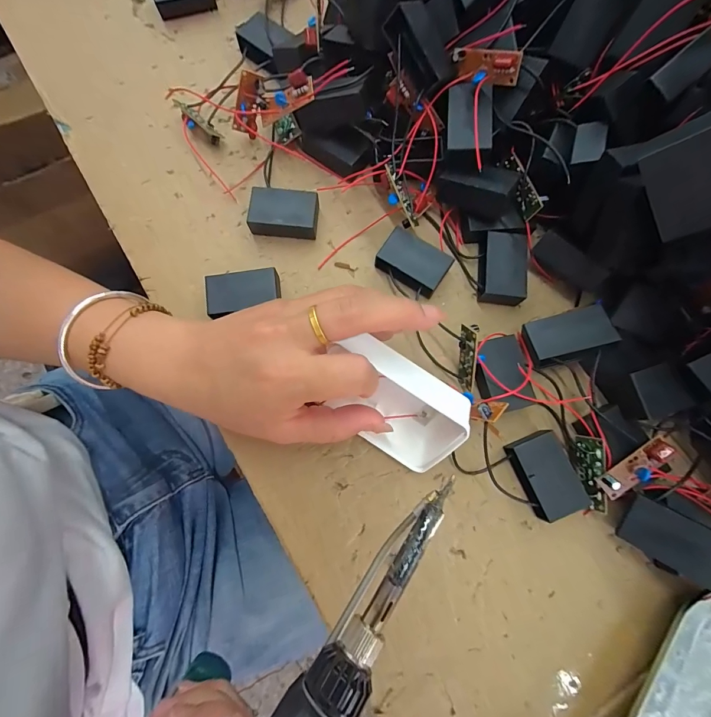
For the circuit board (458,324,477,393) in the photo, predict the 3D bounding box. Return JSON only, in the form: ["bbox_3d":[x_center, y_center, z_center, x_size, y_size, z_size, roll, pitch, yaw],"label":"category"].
[{"bbox_3d":[0.070,0.002,0.222,0.005,0.014,0.046,-9,121,-3],"label":"circuit board"}]

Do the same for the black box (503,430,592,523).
[{"bbox_3d":[0.118,0.073,0.220,0.034,0.018,0.049,-22,79,-6],"label":"black box"}]

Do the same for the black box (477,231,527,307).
[{"bbox_3d":[0.102,-0.062,0.248,0.033,0.018,0.051,7,77,0],"label":"black box"}]

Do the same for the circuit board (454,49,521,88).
[{"bbox_3d":[0.082,-0.183,0.220,0.040,0.017,0.013,31,78,22],"label":"circuit board"}]

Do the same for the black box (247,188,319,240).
[{"bbox_3d":[-0.052,-0.105,0.256,0.048,0.017,0.033,7,77,0],"label":"black box"}]

